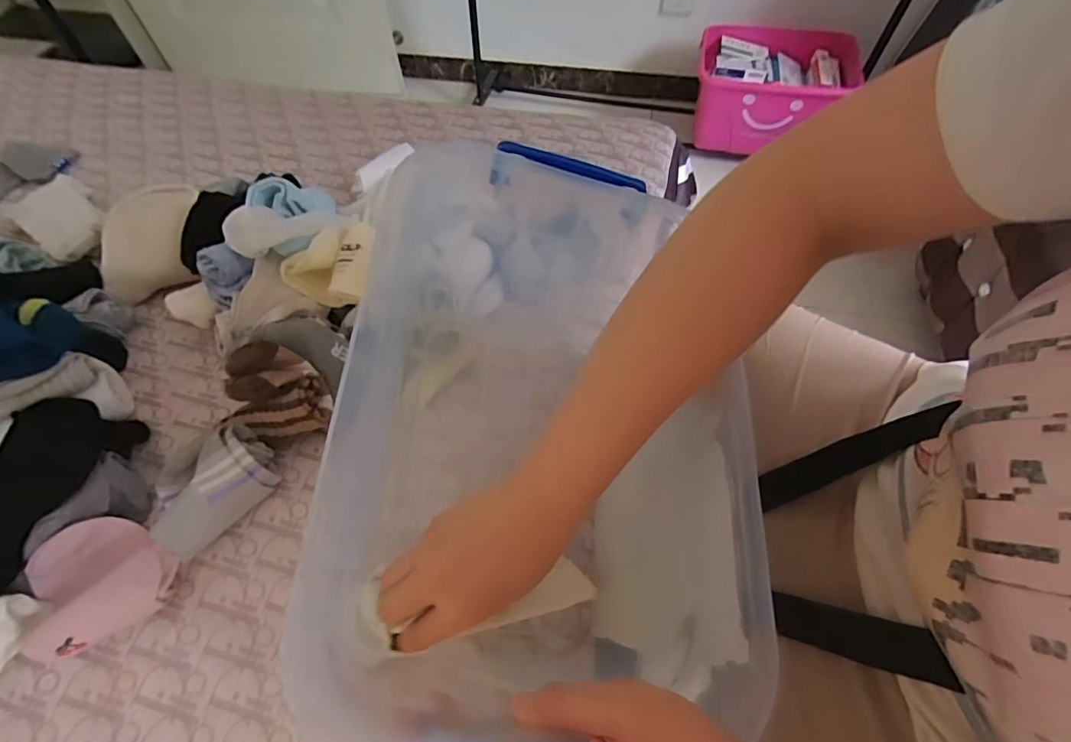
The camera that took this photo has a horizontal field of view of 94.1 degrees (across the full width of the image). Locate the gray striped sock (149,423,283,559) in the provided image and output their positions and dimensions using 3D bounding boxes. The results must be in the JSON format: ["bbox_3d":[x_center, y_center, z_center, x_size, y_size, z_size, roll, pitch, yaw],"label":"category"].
[{"bbox_3d":[-0.264,0.087,0.402,0.080,0.047,0.096,40,68,20],"label":"gray striped sock"}]

